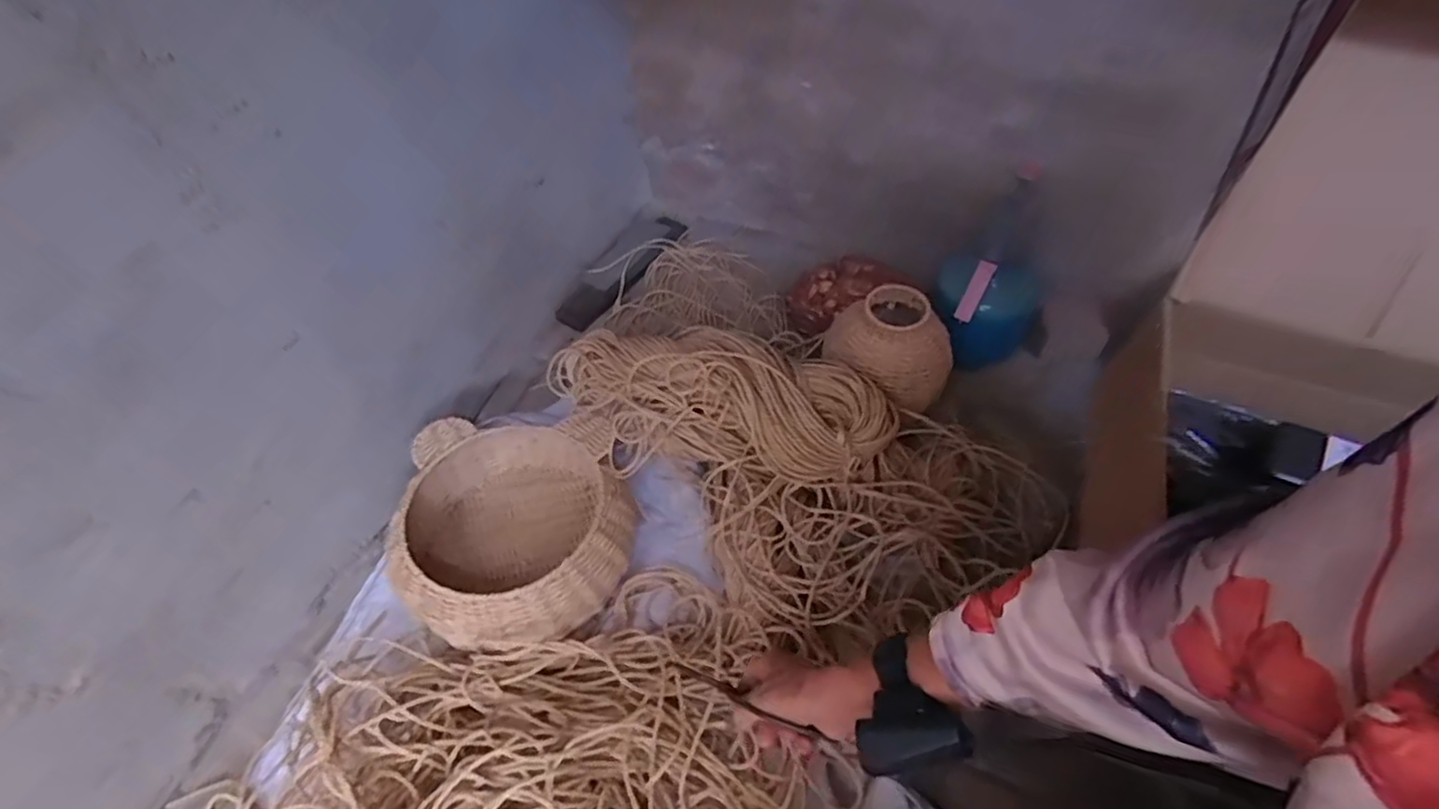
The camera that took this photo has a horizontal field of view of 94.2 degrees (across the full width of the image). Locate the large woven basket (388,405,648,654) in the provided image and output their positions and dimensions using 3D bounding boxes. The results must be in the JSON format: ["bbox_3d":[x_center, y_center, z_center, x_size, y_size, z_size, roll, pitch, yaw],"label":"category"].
[{"bbox_3d":[-0.274,0.164,0.903,0.305,0.129,0.336,-16,52,-13],"label":"large woven basket"}]

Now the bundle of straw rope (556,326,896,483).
[{"bbox_3d":[-0.011,-0.001,0.877,0.469,0.138,0.163,7,50,6],"label":"bundle of straw rope"}]

